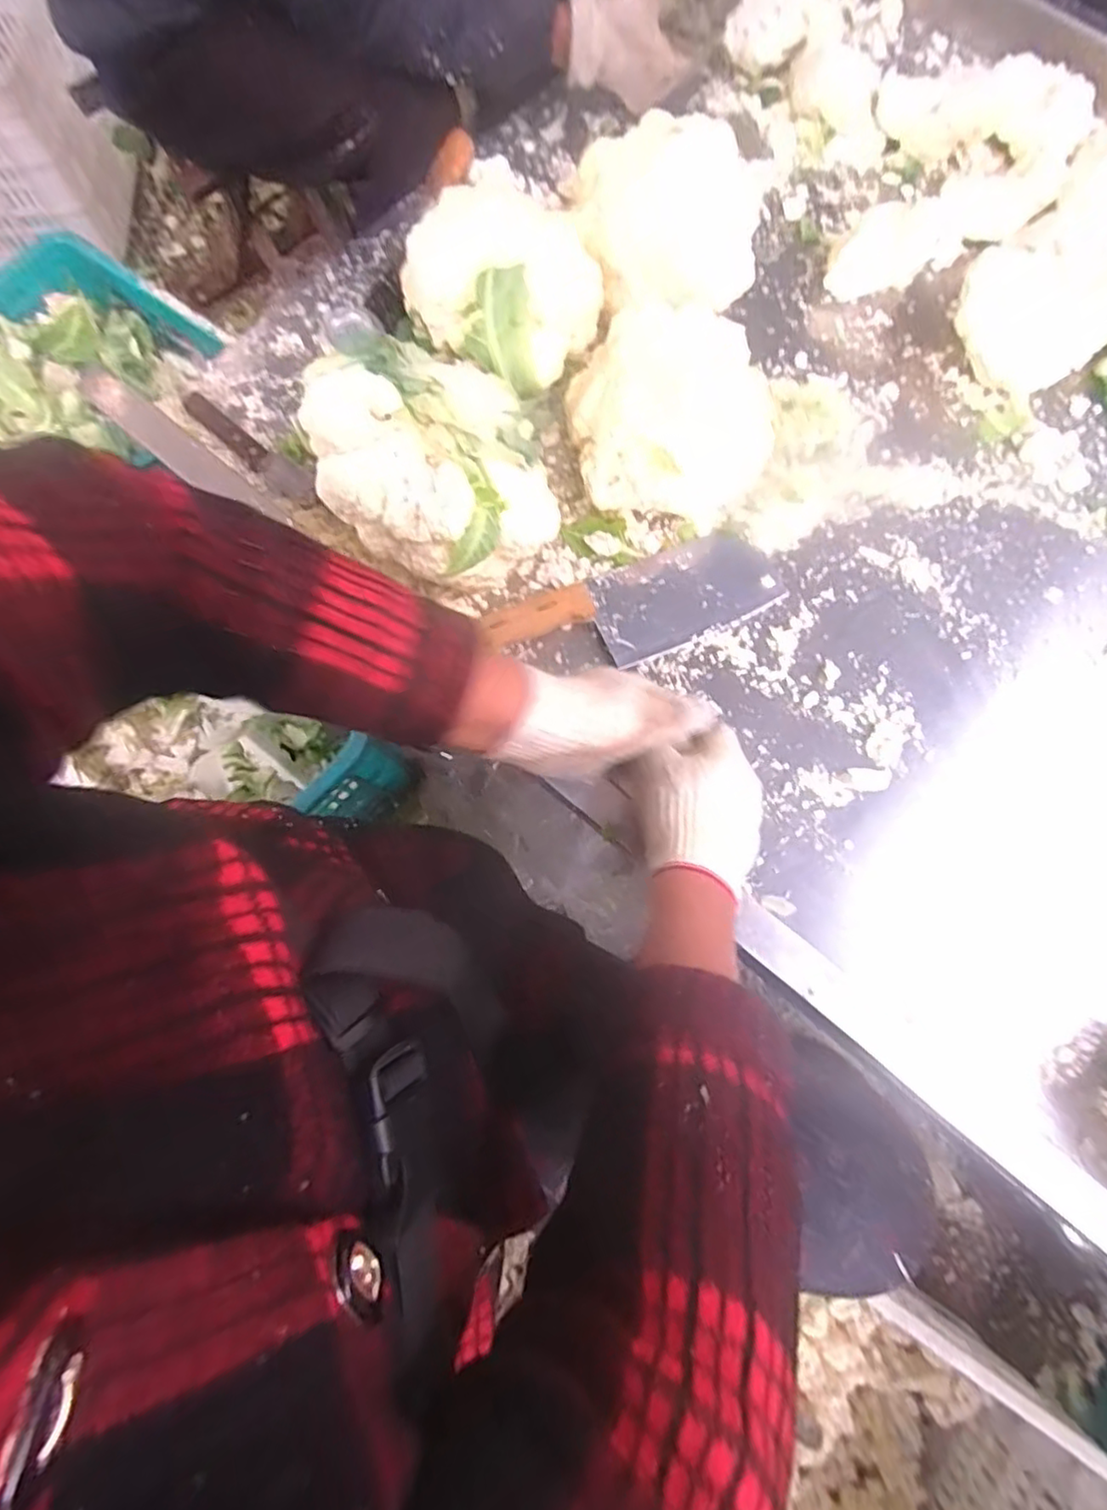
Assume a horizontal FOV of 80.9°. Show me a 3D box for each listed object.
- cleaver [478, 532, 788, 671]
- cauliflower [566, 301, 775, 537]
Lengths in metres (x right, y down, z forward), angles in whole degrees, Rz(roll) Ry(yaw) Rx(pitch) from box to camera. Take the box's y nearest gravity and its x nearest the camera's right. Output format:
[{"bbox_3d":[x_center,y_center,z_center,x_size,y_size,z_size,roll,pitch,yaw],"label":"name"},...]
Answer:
[{"bbox_3d":[0.079,-0.133,0.575,0.265,0.037,0.089,-24,77,-6],"label":"cleaver"},{"bbox_3d":[0.097,-0.271,0.562,0.172,0.131,0.124,7,76,1],"label":"cauliflower"}]

